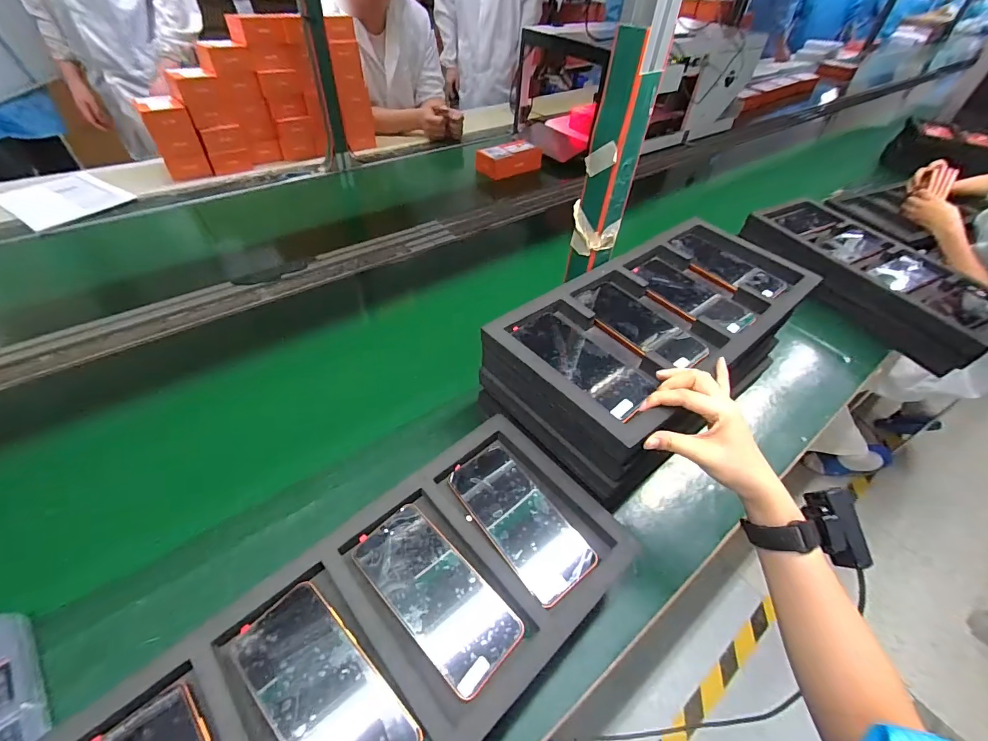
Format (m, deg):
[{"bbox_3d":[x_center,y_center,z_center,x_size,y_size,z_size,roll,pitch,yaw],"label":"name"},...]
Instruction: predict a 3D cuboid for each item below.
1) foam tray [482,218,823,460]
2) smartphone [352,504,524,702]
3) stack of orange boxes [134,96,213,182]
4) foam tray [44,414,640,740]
[{"bbox_3d":[0.244,-0.083,0.577,0.492,0.031,0.235,-29,55,-29],"label":"foam tray"},{"bbox_3d":[-0.056,0.211,0.403,0.166,0.013,0.074,37,54,27],"label":"smartphone"},{"bbox_3d":[-0.849,-0.615,1.127,0.104,0.177,0.117,-27,54,-26],"label":"stack of orange boxes"},{"bbox_3d":[-0.095,0.237,0.375,0.481,0.023,0.219,-33,56,-30],"label":"foam tray"}]

